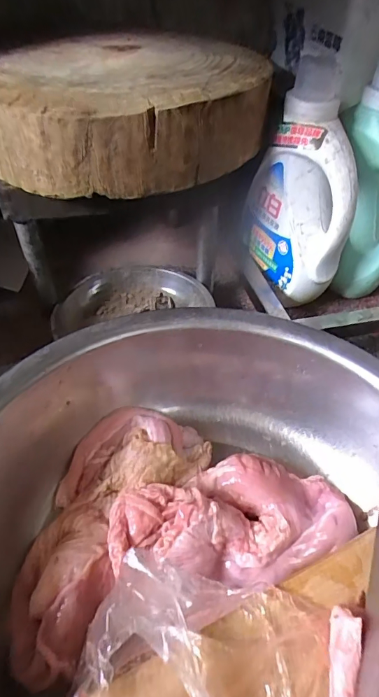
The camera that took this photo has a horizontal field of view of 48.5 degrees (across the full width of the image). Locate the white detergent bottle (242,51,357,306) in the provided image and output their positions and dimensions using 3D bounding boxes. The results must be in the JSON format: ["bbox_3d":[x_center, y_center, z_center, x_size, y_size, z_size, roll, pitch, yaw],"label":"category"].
[{"bbox_3d":[0.138,-0.194,0.530,0.097,0.249,0.139,-3,47,-5],"label":"white detergent bottle"}]

